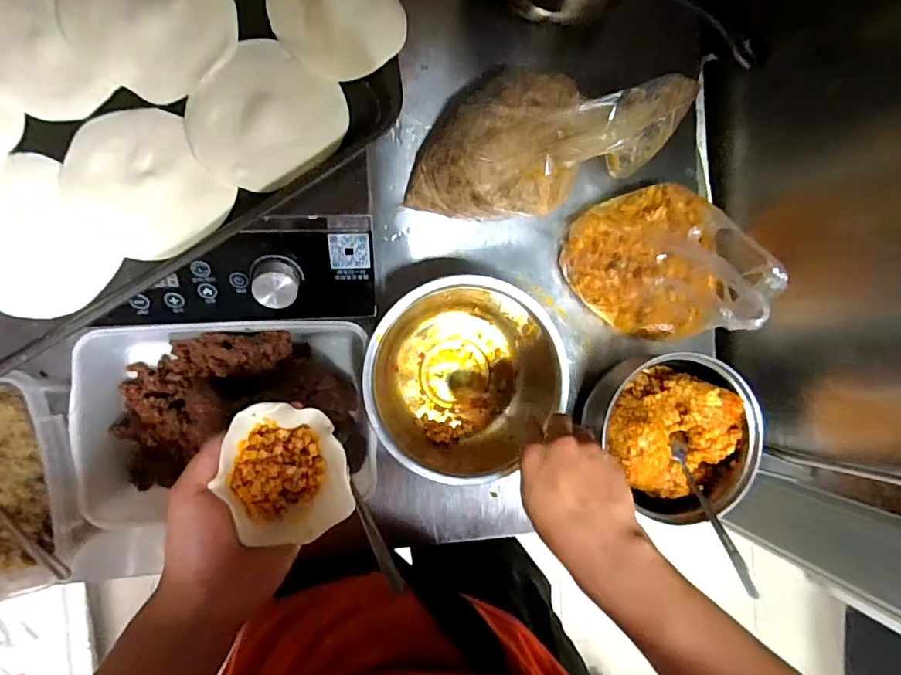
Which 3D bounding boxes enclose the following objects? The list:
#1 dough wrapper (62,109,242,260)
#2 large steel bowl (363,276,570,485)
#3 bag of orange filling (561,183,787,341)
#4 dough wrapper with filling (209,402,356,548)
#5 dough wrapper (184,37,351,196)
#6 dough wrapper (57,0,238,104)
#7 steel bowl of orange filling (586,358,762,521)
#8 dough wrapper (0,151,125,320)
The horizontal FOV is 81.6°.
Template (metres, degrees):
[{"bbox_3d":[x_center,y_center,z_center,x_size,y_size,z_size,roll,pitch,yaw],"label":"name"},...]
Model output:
[{"bbox_3d":[-0.224,-0.112,0.376,0.097,0.004,0.109,-38,95,-6],"label":"dough wrapper"},{"bbox_3d":[0.010,0.041,0.569,0.199,0.093,0.197,0,90,-8],"label":"large steel bowl"},{"bbox_3d":[0.229,-0.089,0.547,0.171,0.159,0.173,3,90,-8],"label":"bag of orange filling"},{"bbox_3d":[-0.116,0.099,0.376,0.080,0.036,0.102,-10,92,-8],"label":"dough wrapper with filling"},{"bbox_3d":[-0.140,-0.164,0.394,0.097,0.011,0.105,0,90,-8],"label":"dough wrapper"},{"bbox_3d":[-0.220,-0.231,0.378,0.115,0.004,0.098,28,86,-7],"label":"dough wrapper"},{"bbox_3d":[0.256,0.109,0.590,0.165,0.084,0.167,0,90,-8],"label":"steel bowl of orange filling"},{"bbox_3d":[-0.297,-0.065,0.364,0.089,0.007,0.105,-32,95,-7],"label":"dough wrapper"}]

